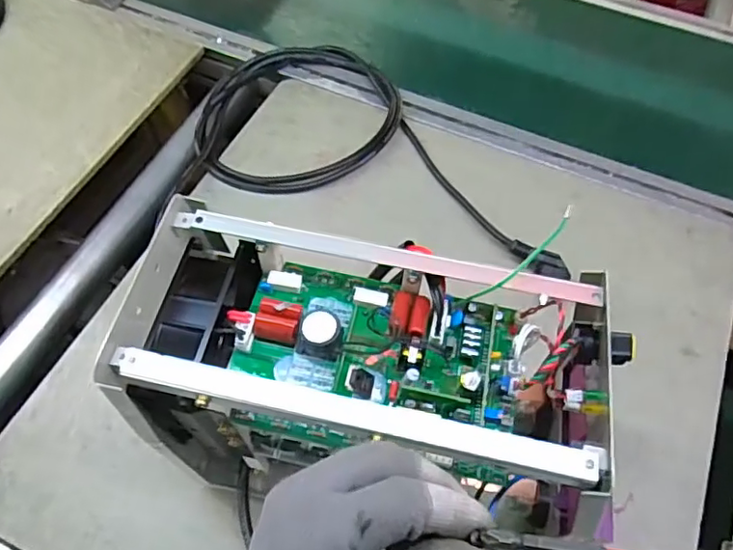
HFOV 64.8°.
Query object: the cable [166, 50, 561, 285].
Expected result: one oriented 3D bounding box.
[{"bbox_3d":[0.017,-0.153,0.696,0.472,0.033,0.308,15,59,6],"label":"cable"}]

